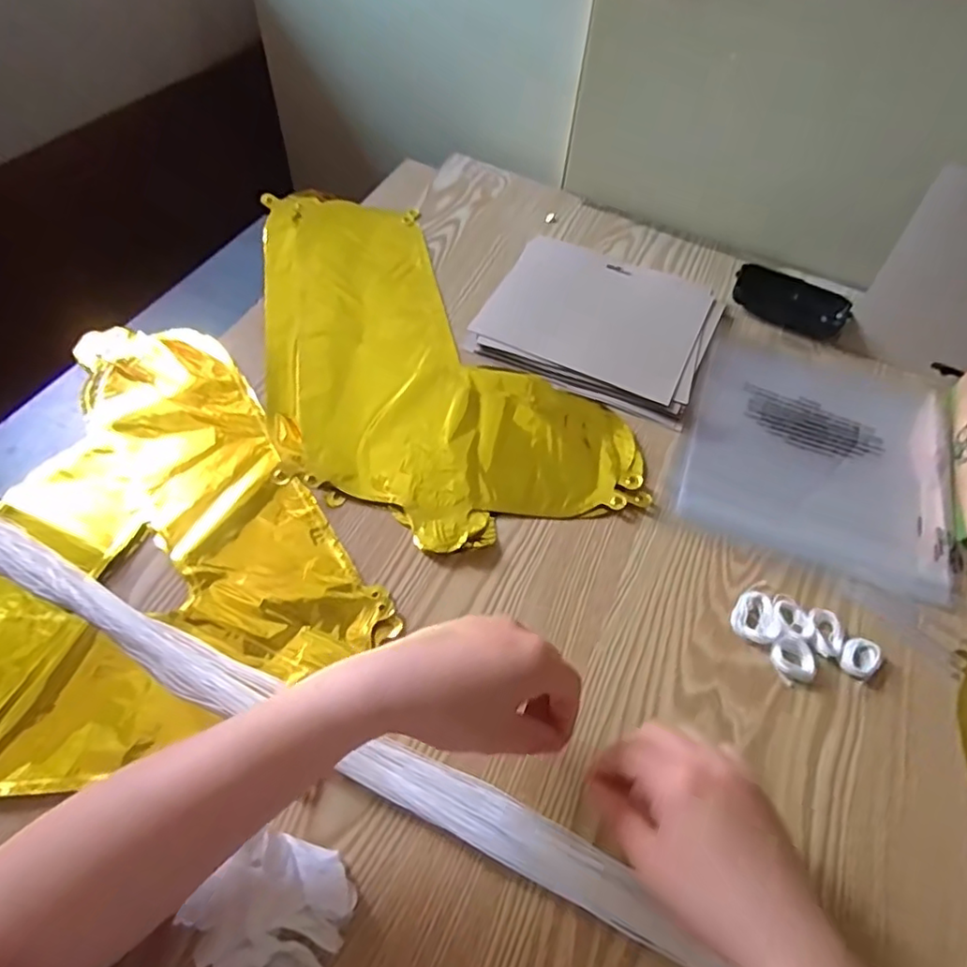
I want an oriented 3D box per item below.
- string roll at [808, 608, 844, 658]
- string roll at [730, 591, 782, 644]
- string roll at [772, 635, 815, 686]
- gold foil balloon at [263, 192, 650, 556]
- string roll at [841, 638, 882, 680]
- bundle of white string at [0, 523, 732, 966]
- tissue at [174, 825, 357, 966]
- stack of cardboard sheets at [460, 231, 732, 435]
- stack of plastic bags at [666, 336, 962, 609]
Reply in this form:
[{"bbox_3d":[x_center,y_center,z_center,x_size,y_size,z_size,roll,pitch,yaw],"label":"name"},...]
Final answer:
[{"bbox_3d":[0.235,0.103,0.414,0.021,0.009,0.032,4,56,-2],"label":"string roll"},{"bbox_3d":[0.188,0.092,0.414,0.030,0.008,0.037,28,58,13],"label":"string roll"},{"bbox_3d":[0.207,0.117,0.402,0.027,0.007,0.030,-9,57,-11],"label":"string roll"},{"bbox_3d":[-0.079,-0.118,0.535,0.229,0.015,0.440,-27,62,-21],"label":"gold foil balloon"},{"bbox_3d":[0.252,0.117,0.405,0.029,0.009,0.023,-37,66,-25],"label":"string roll"},{"bbox_3d":[0.018,0.192,0.335,0.817,0.020,0.041,24,57,11],"label":"bundle of white string"},{"bbox_3d":[-0.111,0.222,0.309,0.079,0.015,0.071,15,56,6],"label":"tissue"},{"bbox_3d":[0.111,-0.156,0.576,0.206,0.011,0.181,24,57,11],"label":"stack of cardboard sheets"},{"bbox_3d":[0.288,-0.032,0.517,0.216,0.008,0.237,21,57,9],"label":"stack of plastic bags"}]

